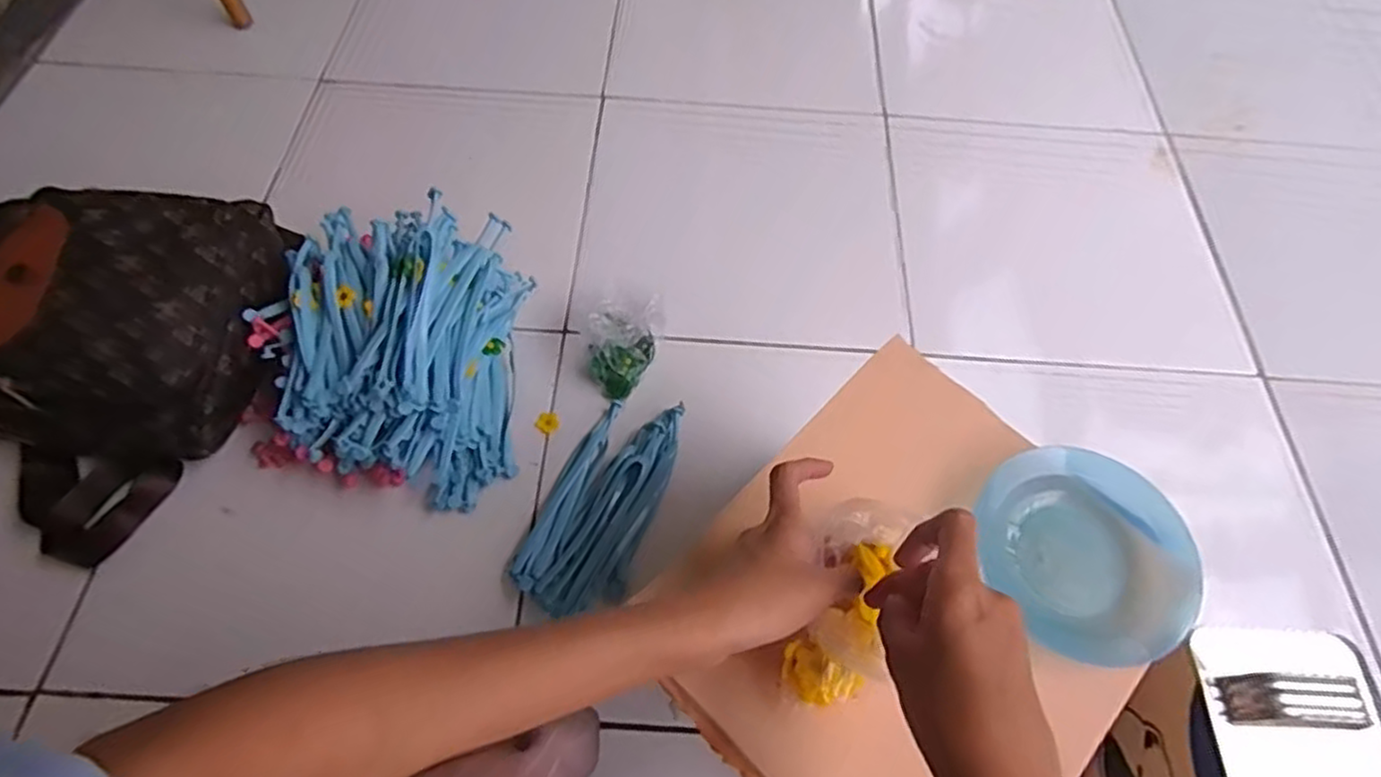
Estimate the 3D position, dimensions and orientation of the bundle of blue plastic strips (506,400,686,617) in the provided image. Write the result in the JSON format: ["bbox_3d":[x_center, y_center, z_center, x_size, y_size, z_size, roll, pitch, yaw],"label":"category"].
[{"bbox_3d":[-0.086,0.109,0.697,0.103,0.039,0.222,19,61,9],"label":"bundle of blue plastic strips"}]

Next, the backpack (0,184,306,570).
[{"bbox_3d":[-0.571,-0.041,0.680,0.263,0.149,0.353,10,60,4],"label":"backpack"}]

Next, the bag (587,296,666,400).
[{"bbox_3d":[-0.071,-0.052,0.761,0.075,0.071,0.107,6,60,1],"label":"bag"}]

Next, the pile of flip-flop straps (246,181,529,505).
[{"bbox_3d":[-0.301,-0.035,0.697,0.243,0.143,0.254,2,60,-1],"label":"pile of flip-flop straps"}]

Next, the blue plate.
[{"bbox_3d":[0.245,0.100,0.438,0.114,0.022,0.129,-25,64,-15],"label":"blue plate"}]

